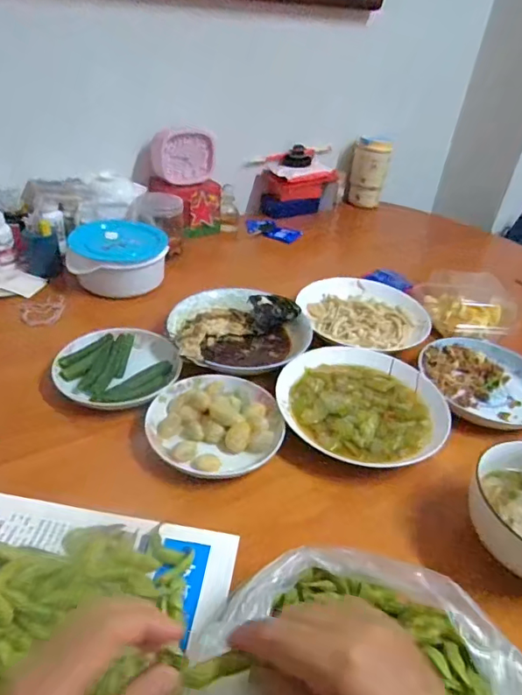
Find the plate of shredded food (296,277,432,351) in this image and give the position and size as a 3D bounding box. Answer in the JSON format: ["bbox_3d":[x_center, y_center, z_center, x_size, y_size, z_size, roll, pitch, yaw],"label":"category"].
[{"bbox_3d":[0.159,-0.058,0.782,0.198,0.031,0.182,4,36,-3],"label":"plate of shredded food"}]

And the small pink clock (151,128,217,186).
[{"bbox_3d":[-0.148,-0.370,0.964,0.127,0.090,0.046,-8,44,-16],"label":"small pink clock"}]

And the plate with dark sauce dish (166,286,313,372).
[{"bbox_3d":[-0.031,-0.029,0.711,0.191,0.057,0.195,4,36,-3],"label":"plate with dark sauce dish"}]

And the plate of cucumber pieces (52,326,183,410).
[{"bbox_3d":[-0.181,0.023,0.642,0.148,0.039,0.143,4,36,-3],"label":"plate of cucumber pieces"}]

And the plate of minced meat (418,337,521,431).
[{"bbox_3d":[0.302,0.037,0.678,0.162,0.031,0.181,10,36,4],"label":"plate of minced meat"}]

